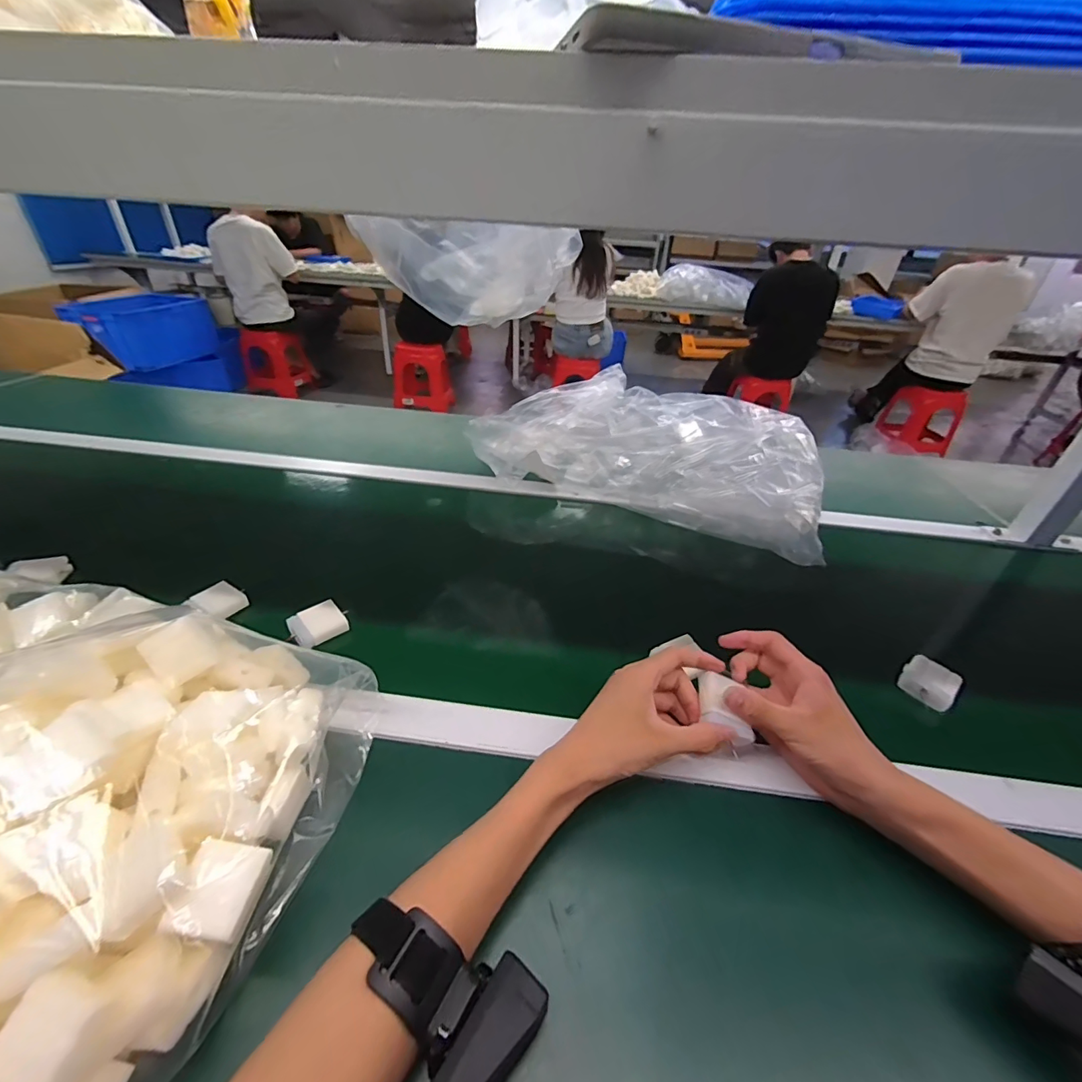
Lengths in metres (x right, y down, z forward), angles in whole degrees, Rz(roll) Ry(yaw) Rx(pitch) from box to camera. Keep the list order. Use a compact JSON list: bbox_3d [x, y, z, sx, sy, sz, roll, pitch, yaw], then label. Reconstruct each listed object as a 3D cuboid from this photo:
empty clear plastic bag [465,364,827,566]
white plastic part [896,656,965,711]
[{"bbox_3d":[0.194,-0.172,0.793,0.525,0.133,0.319,15,37,16],"label":"empty clear plastic bag"},{"bbox_3d":[0.394,0.143,0.469,0.045,0.021,0.046,-20,41,-29],"label":"white plastic part"}]

